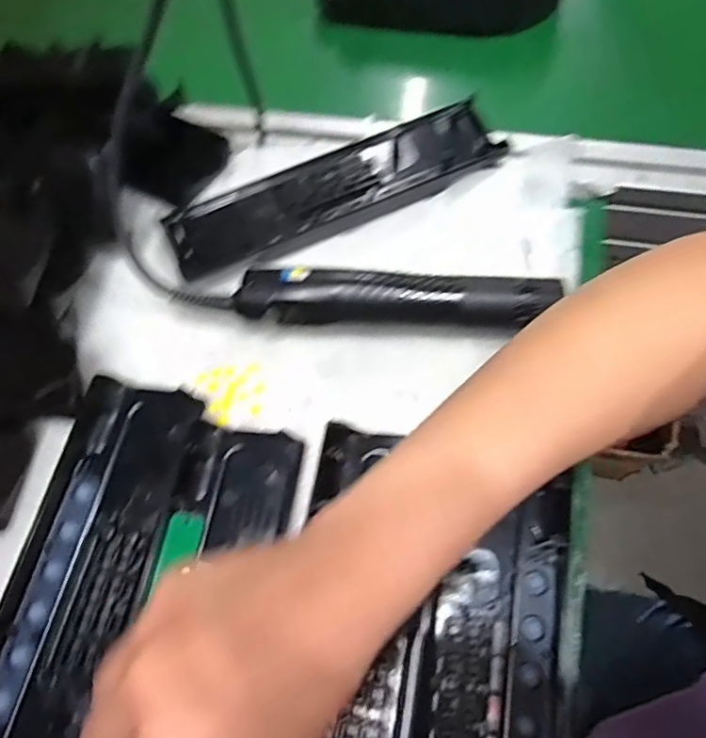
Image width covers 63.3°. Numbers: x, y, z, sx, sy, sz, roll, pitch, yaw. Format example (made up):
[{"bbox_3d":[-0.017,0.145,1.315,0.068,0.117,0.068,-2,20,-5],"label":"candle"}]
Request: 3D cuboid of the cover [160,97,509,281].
[{"bbox_3d":[-0.012,-0.131,0.408,0.241,0.016,0.069,-25,68,-6],"label":"cover"}]

